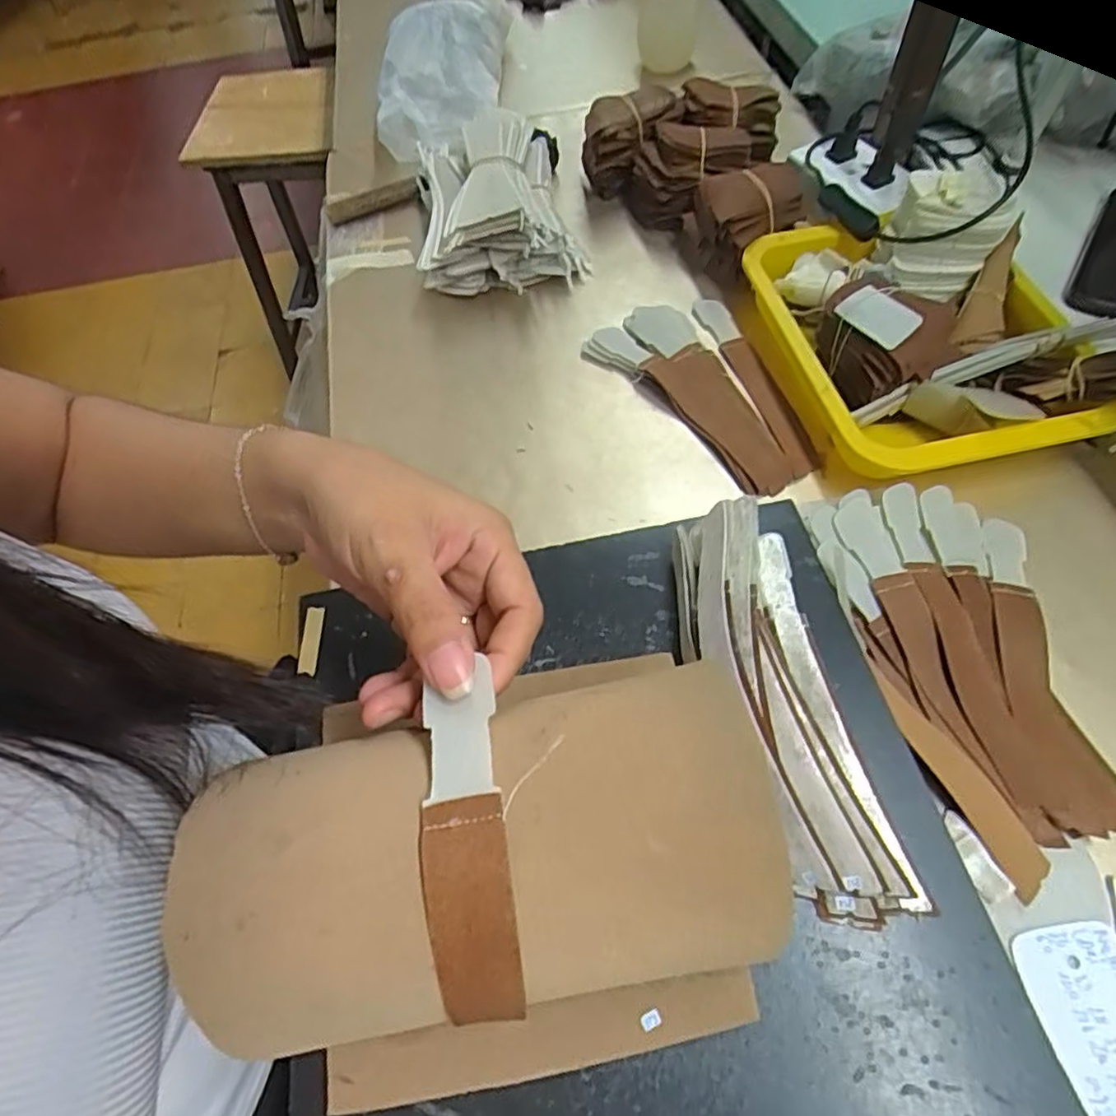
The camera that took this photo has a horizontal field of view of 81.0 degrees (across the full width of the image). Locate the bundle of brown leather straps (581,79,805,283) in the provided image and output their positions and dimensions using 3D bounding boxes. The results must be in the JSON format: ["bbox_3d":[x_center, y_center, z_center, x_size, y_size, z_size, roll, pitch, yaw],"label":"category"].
[{"bbox_3d":[0.138,-0.368,0.616,0.163,0.074,0.228,-38,63,-17],"label":"bundle of brown leather straps"}]

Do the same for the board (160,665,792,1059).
[{"bbox_3d":[-0.024,0.089,0.204,0.179,0.032,0.087,-11,59,-3],"label":"board"}]

